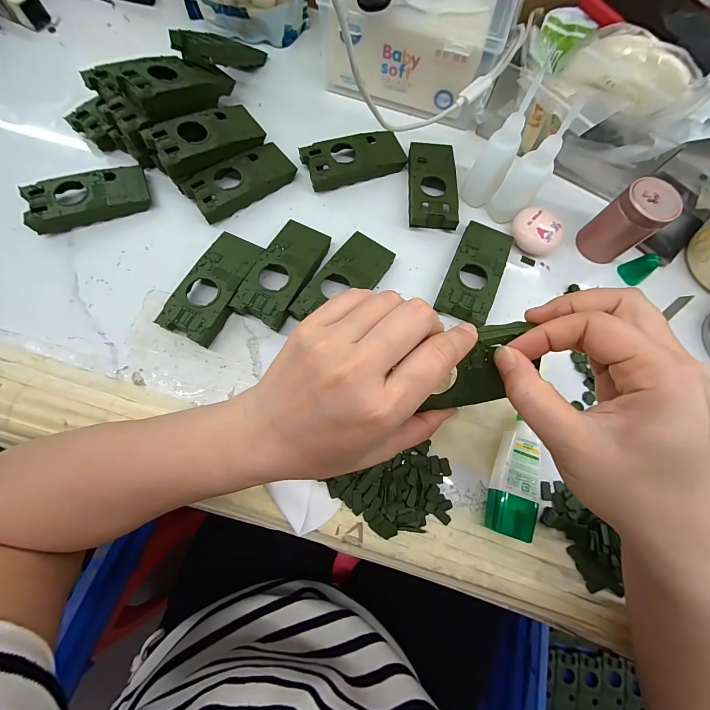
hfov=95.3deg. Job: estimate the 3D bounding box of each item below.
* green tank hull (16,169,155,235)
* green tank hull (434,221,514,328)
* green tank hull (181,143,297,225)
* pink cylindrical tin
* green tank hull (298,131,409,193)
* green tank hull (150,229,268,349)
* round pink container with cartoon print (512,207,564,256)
[{"bbox_3d":[-0.250,-0.148,0.307,0.101,0.024,0.044,-22,74,-8],"label":"green tank hull"},{"bbox_3d":[0.112,-0.077,0.301,0.047,0.018,0.106,25,73,7],"label":"green tank hull"},{"bbox_3d":[-0.111,-0.173,0.318,0.103,0.018,0.048,-39,77,-12],"label":"green tank hull"},{"bbox_3d":[0.249,-0.121,0.298,0.037,0.065,0.044,-29,75,-10],"label":"pink cylindrical tin"},{"bbox_3d":[0.001,-0.202,0.334,0.103,0.022,0.047,-20,74,-7],"label":"green tank hull"},{"bbox_3d":[-0.123,-0.060,0.285,0.047,0.017,0.103,22,73,6],"label":"green tank hull"},{"bbox_3d":[0.175,-0.118,0.316,0.037,0.026,0.047,-34,76,-11],"label":"round pink container with cartoon print"}]

